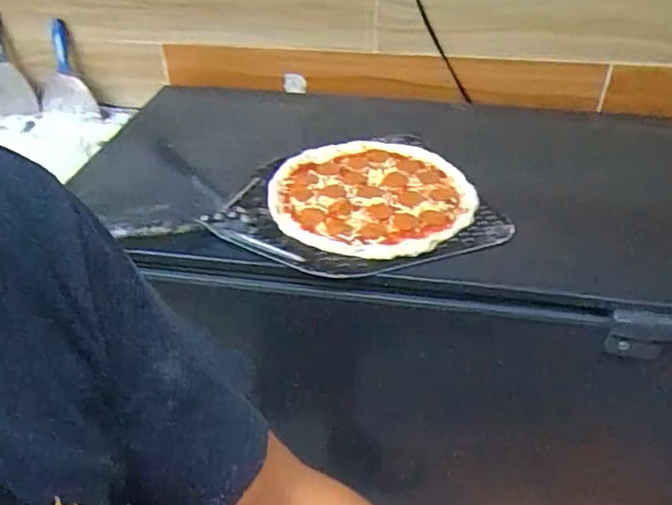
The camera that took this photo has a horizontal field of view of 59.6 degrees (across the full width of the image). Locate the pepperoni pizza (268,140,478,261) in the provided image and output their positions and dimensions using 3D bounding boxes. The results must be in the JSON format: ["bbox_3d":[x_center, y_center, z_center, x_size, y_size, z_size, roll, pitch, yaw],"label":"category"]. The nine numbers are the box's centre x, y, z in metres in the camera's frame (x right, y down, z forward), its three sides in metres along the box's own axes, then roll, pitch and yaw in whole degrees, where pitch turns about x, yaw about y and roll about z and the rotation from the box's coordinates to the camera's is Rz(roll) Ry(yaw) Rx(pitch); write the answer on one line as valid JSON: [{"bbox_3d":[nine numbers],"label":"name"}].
[{"bbox_3d":[0.060,-0.098,0.940,0.304,0.018,0.322,0,39,0],"label":"pepperoni pizza"}]

